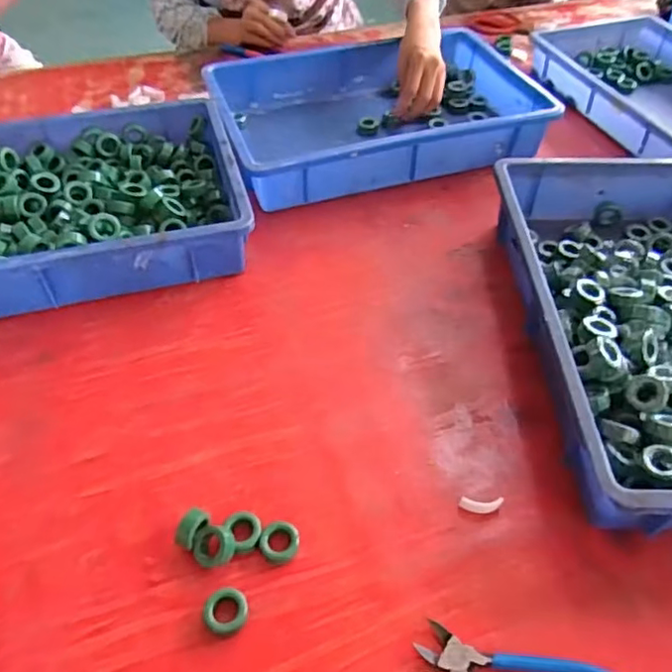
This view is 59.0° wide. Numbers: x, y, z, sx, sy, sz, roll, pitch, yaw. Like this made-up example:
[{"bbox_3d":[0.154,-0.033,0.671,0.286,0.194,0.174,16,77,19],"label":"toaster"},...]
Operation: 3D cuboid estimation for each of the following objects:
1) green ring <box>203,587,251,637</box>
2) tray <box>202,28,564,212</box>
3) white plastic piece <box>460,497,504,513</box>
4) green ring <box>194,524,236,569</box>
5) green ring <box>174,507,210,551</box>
[{"bbox_3d":[-0.079,0.199,0.429,0.030,0.013,0.029,0,48,0],"label":"green ring"},{"bbox_3d":[0.053,-0.324,0.864,0.438,0.076,0.293,-15,50,-14],"label":"tray"},{"bbox_3d":[0.121,0.139,0.492,0.035,0.009,0.012,5,48,4],"label":"white plastic piece"},{"bbox_3d":[-0.093,0.161,0.455,0.031,0.010,0.030,-3,80,15],"label":"green ring"},{"bbox_3d":[-0.112,0.152,0.461,0.016,0.031,0.029,21,51,17],"label":"green ring"}]

